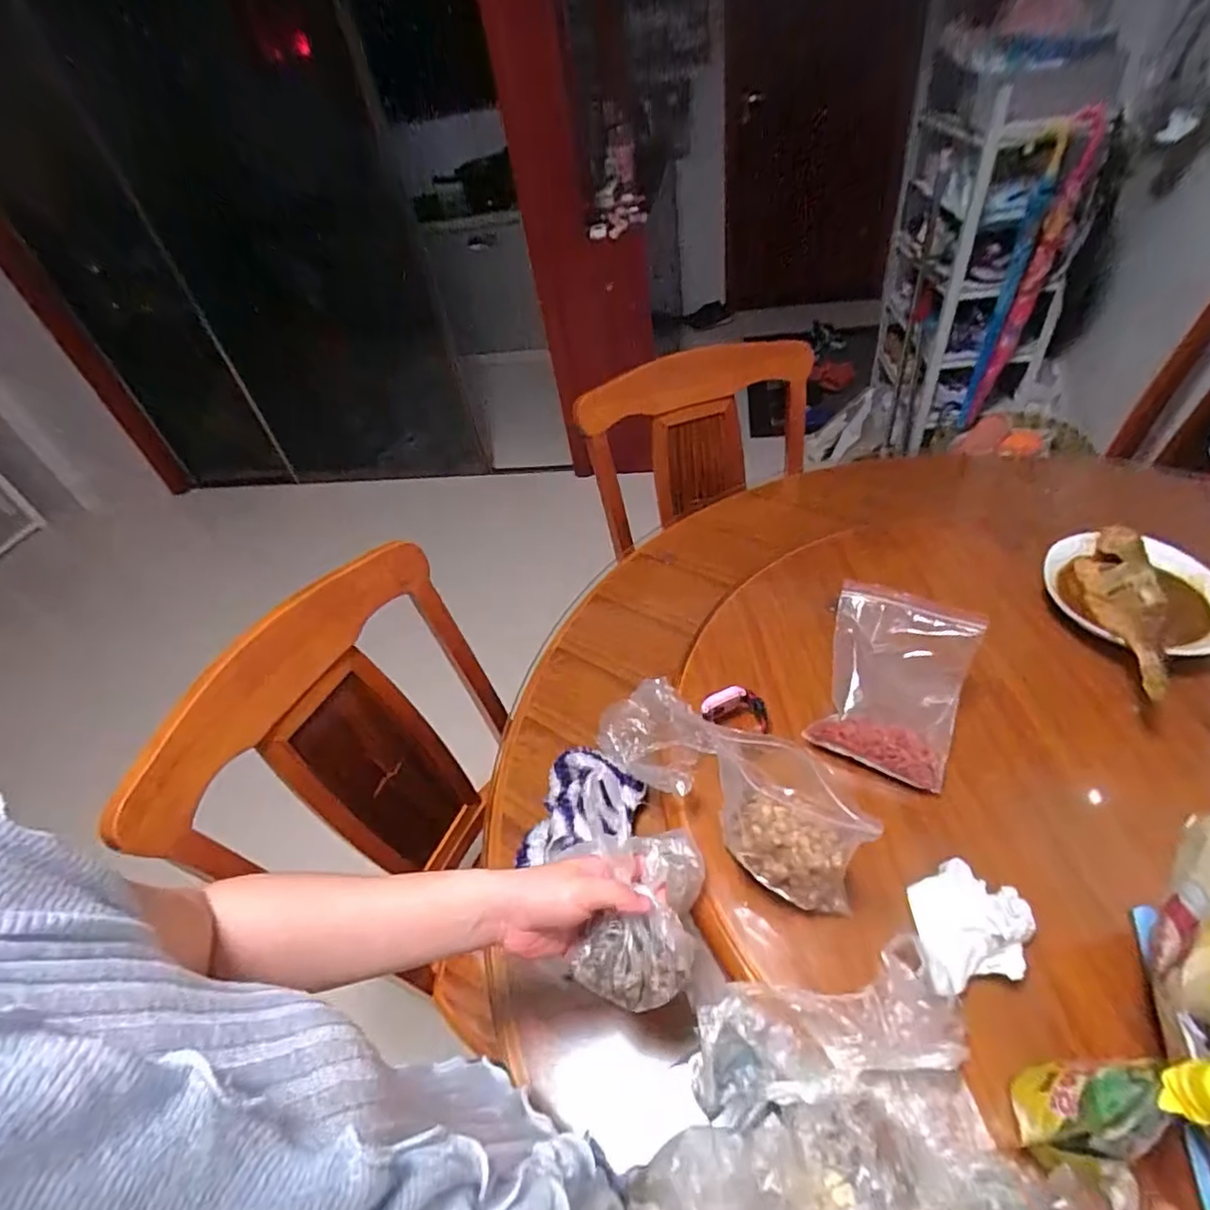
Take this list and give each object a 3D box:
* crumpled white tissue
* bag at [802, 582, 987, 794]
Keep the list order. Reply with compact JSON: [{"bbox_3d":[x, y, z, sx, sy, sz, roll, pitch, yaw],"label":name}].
[{"bbox_3d":[0.289,0.250,0.471,0.105,0.040,0.080,-12,41,-6],"label":"crumpled white tissue"},{"bbox_3d":[0.295,0.078,0.613,0.130,0.026,0.180,17,80,26],"label":"bag"}]

